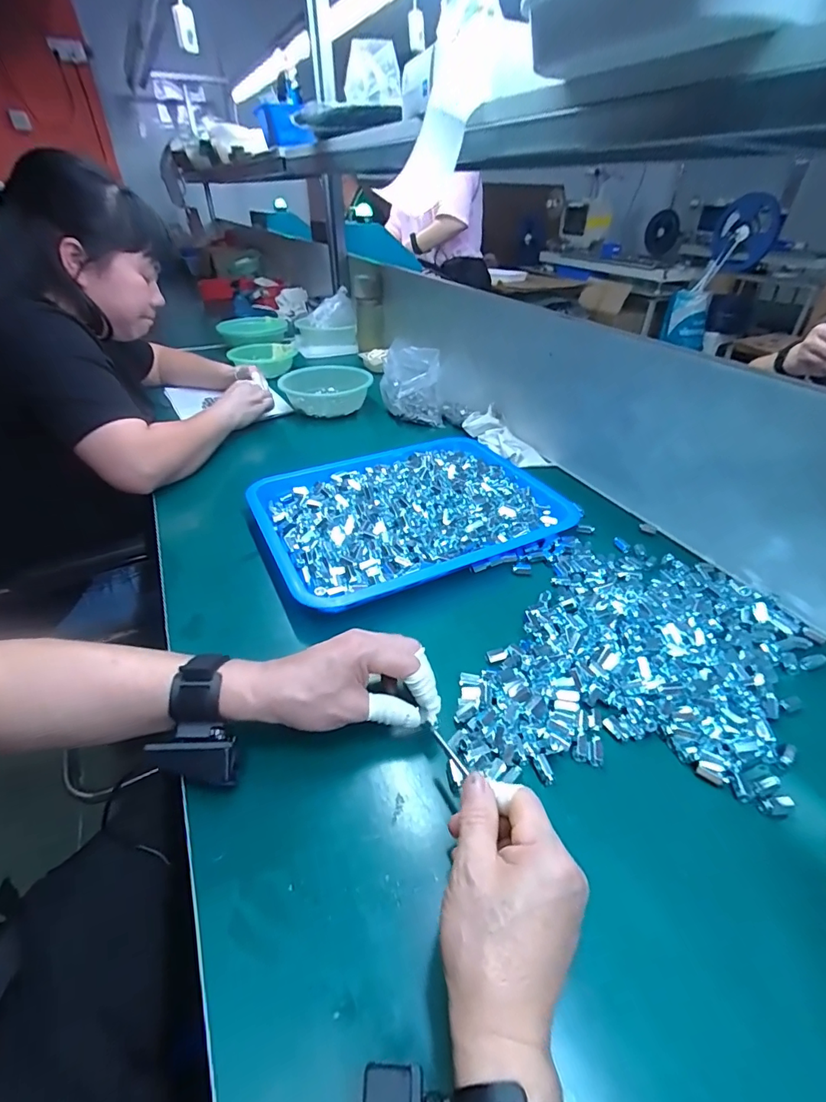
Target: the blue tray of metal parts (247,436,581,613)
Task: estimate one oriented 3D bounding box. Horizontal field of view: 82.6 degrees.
[{"bbox_3d":[-0.004,-0.065,0.643,0.393,0.041,0.300,-18,41,-22],"label":"blue tray of metal parts"}]

